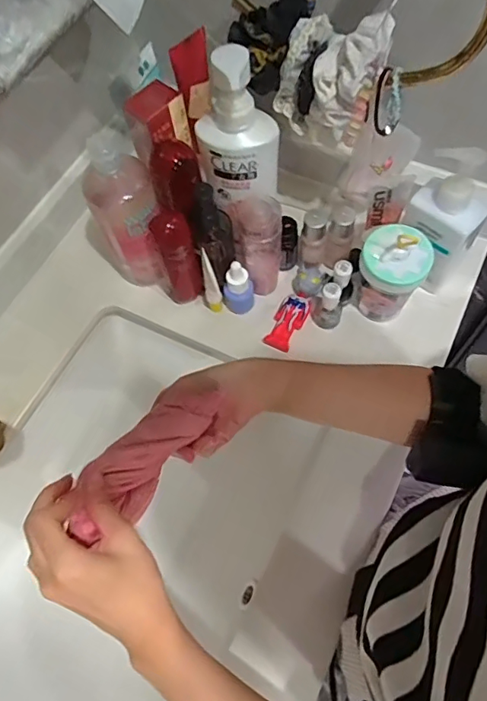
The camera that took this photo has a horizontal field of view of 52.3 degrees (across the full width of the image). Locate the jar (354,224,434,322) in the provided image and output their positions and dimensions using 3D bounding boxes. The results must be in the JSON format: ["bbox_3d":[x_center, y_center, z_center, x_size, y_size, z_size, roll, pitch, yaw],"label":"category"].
[{"bbox_3d":[0.152,-0.080,0.518,0.063,0.127,0.066,-2,65,3],"label":"jar"}]

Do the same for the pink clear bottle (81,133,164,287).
[{"bbox_3d":[-0.121,-0.136,0.527,0.069,0.182,0.057,-17,65,-4],"label":"pink clear bottle"}]

